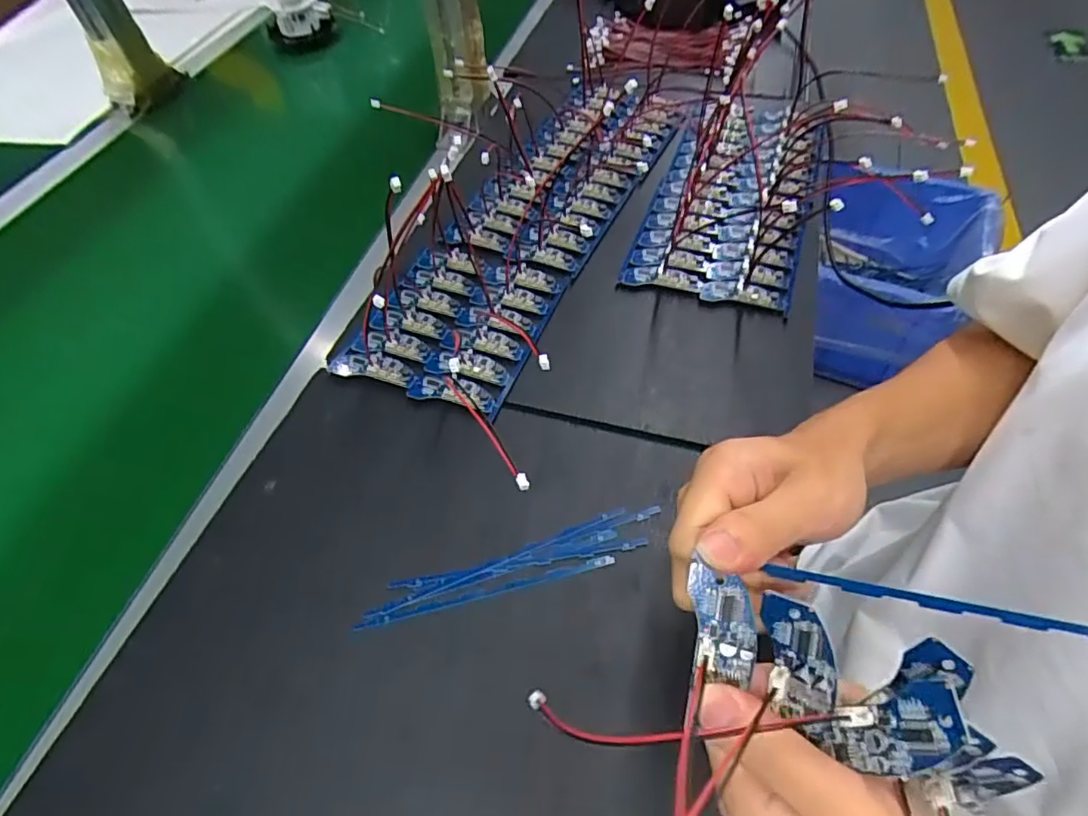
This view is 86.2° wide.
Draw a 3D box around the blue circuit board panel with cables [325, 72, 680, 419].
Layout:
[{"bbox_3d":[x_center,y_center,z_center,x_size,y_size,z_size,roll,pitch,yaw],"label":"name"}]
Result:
[{"bbox_3d":[-0.012,-0.178,0.539,0.140,0.025,0.466,21,60,18],"label":"blue circuit board panel with cables"}]

